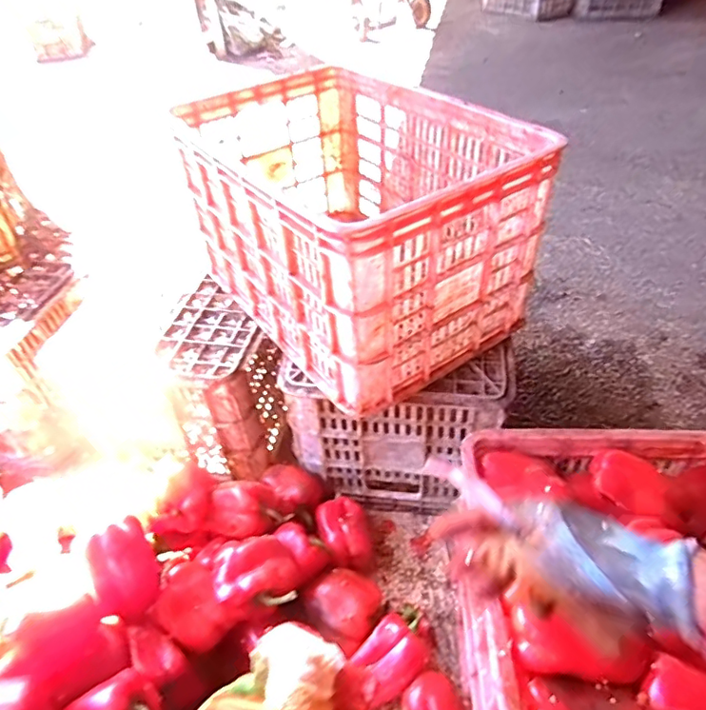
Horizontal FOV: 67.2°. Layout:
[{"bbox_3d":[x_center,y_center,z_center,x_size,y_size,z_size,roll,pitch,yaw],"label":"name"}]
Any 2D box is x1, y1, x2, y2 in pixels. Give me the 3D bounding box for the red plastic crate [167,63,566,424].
[{"bbox_3d":[-0.013,-0.217,0.833,0.357,0.287,0.526,-25,48,-22],"label":"red plastic crate"}]

